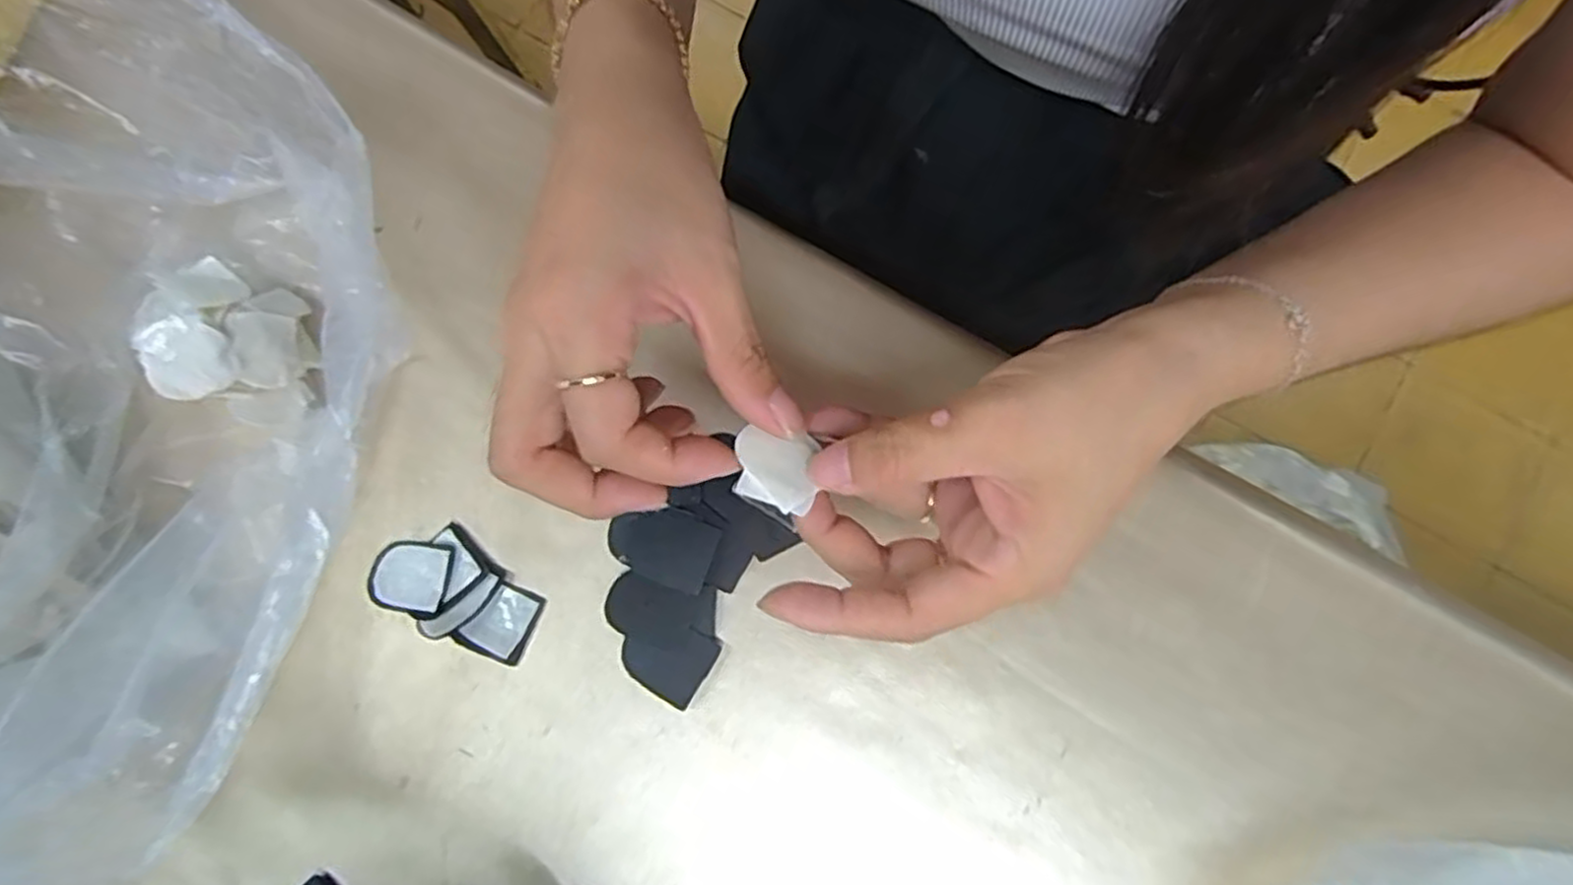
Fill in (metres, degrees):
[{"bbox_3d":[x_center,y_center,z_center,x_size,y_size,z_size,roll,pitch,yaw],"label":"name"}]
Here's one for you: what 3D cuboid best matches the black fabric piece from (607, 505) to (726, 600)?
[{"bbox_3d":[-0.048,0.039,0.296,0.041,0.004,0.029,23,81,11],"label":"black fabric piece"}]

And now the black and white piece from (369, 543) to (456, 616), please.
[{"bbox_3d":[-0.147,0.053,0.298,0.032,0.009,0.027,7,78,4],"label":"black and white piece"}]

